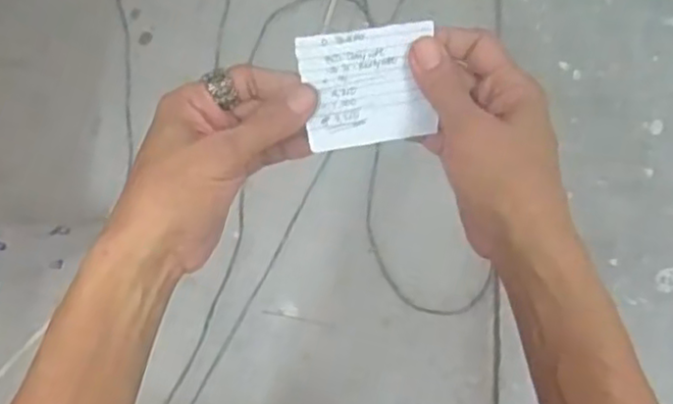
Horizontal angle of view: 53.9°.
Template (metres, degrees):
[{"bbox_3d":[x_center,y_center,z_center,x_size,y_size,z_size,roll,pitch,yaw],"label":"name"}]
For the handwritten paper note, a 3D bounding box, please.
[{"bbox_3d":[0.018,-0.066,0.388,0.073,0.068,0.008,-8,25,-6],"label":"handwritten paper note"}]

